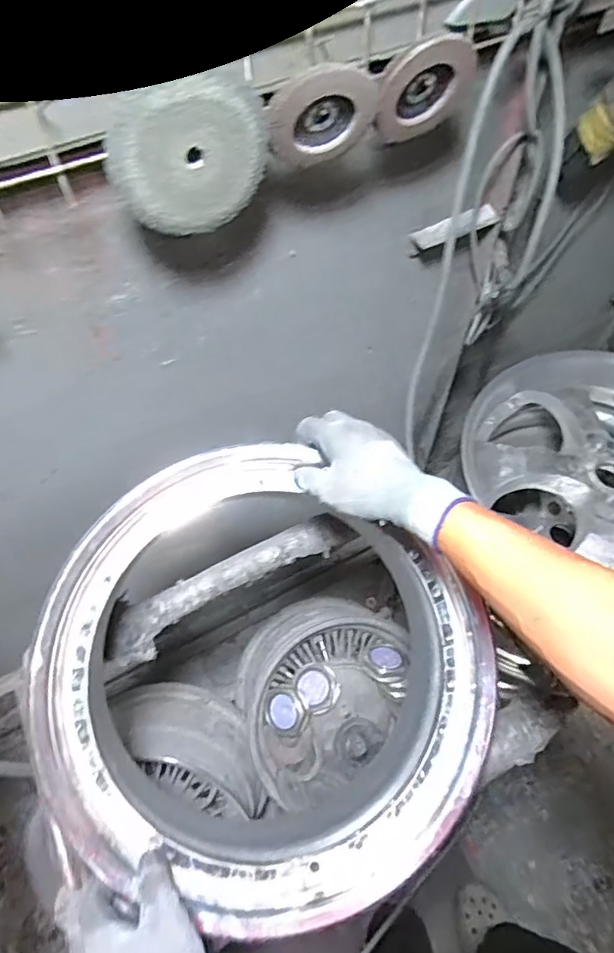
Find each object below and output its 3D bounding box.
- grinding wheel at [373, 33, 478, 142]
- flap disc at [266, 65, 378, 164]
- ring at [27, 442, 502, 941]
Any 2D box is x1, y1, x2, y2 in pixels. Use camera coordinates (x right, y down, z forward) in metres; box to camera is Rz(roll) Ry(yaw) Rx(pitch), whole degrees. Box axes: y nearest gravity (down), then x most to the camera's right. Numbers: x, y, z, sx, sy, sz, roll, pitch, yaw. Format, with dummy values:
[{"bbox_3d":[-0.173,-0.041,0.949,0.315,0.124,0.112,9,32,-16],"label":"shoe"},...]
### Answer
[{"bbox_3d":[0.103,-0.350,0.495,0.105,0.088,0.024,-25,63,-14],"label":"grinding wheel"},{"bbox_3d":[0.012,-0.309,0.465,0.090,0.086,0.016,-7,73,-46],"label":"flap disc"},{"bbox_3d":[-0.033,0.185,0.541,0.430,0.109,0.430,2,82,-11],"label":"ring"}]

